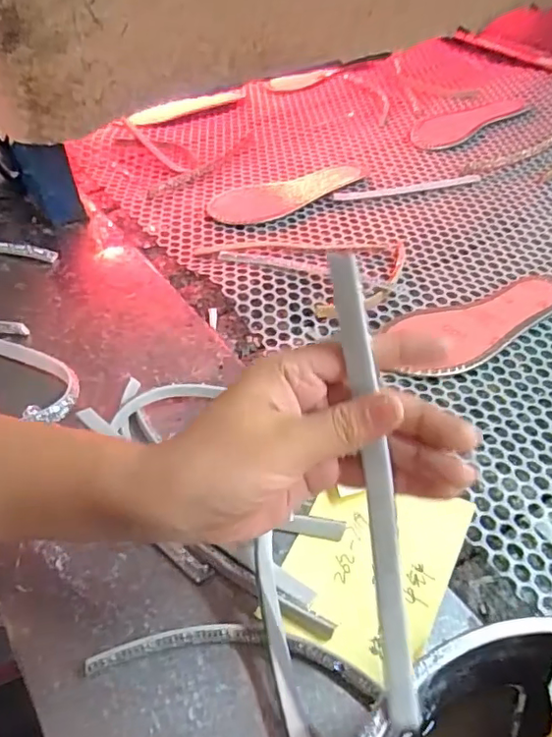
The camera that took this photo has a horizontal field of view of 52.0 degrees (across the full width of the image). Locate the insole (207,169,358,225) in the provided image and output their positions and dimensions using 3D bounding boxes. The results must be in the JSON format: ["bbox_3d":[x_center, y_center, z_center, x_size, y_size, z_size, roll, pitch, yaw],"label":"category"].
[{"bbox_3d":[0.017,-0.220,0.723,0.205,0.019,0.071,-16,48,-14],"label":"insole"}]

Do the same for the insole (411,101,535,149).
[{"bbox_3d":[0.290,-0.373,0.853,0.201,0.009,0.073,-27,60,-19],"label":"insole"}]

